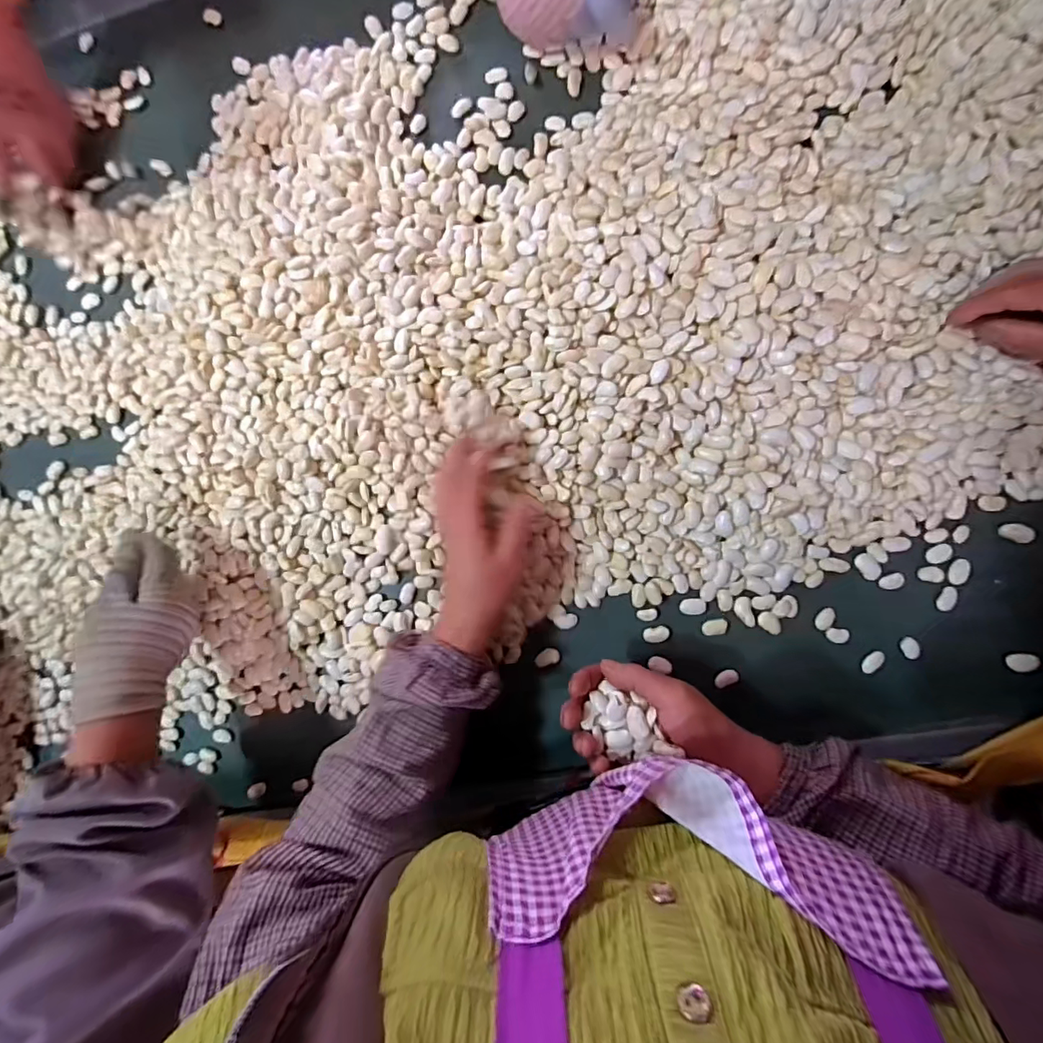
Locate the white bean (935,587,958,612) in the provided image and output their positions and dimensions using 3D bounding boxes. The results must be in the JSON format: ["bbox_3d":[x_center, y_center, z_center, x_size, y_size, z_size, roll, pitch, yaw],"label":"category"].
[{"bbox_3d":[0.333,0.061,0.396,0.011,0.004,0.020,23,93,7],"label":"white bean"}]

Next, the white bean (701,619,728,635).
[{"bbox_3d":[0.160,0.088,0.421,0.020,0.004,0.013,-4,89,8],"label":"white bean"}]

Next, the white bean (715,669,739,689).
[{"bbox_3d":[0.170,0.131,0.420,0.020,0.004,0.012,-30,86,7],"label":"white bean"}]

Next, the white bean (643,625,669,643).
[{"bbox_3d":[0.115,0.096,0.430,0.021,0.004,0.013,-14,88,8],"label":"white bean"}]

